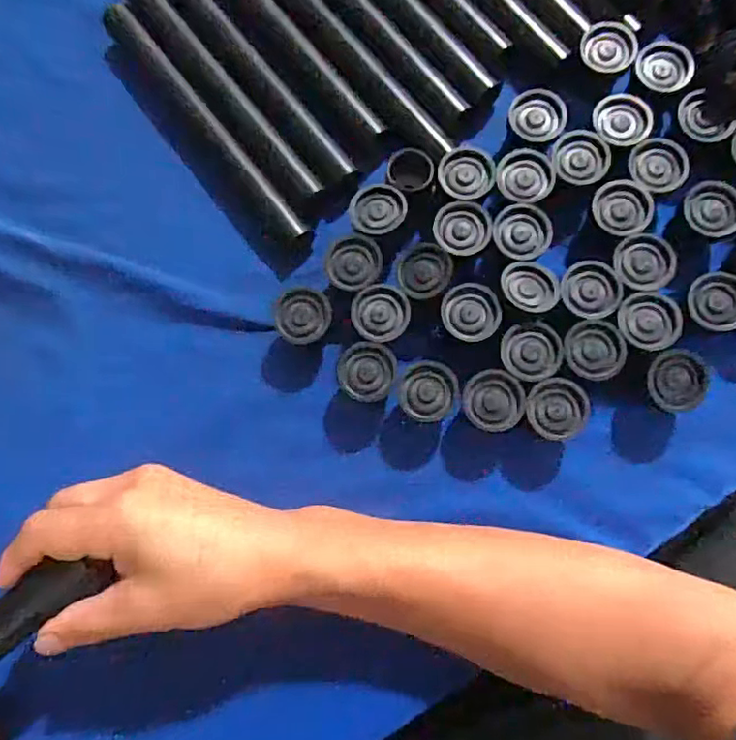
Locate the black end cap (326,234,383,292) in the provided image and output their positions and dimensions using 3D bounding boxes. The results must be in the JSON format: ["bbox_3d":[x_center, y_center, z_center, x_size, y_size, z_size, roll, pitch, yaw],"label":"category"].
[{"bbox_3d":[-0.008,-0.065,0.364,0.032,0.020,0.034,-1,79,3],"label":"black end cap"}]

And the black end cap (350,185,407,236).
[{"bbox_3d":[0.007,-0.098,0.368,0.034,0.017,0.030,-2,79,3],"label":"black end cap"}]

